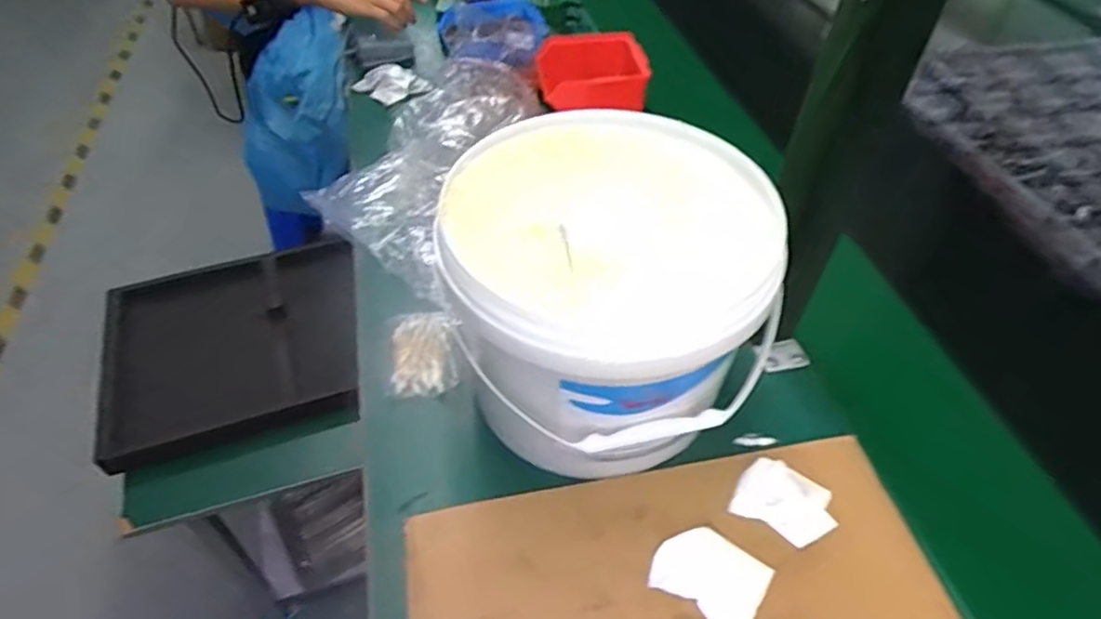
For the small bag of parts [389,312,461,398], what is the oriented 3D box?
[{"bbox_3d":[-0.110,0.035,0.567,0.057,0.014,0.090,-5,47,-6],"label":"small bag of parts"}]

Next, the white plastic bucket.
[{"bbox_3d":[0.036,-0.004,0.480,0.215,0.187,0.204,1,46,-1],"label":"white plastic bucket"}]

